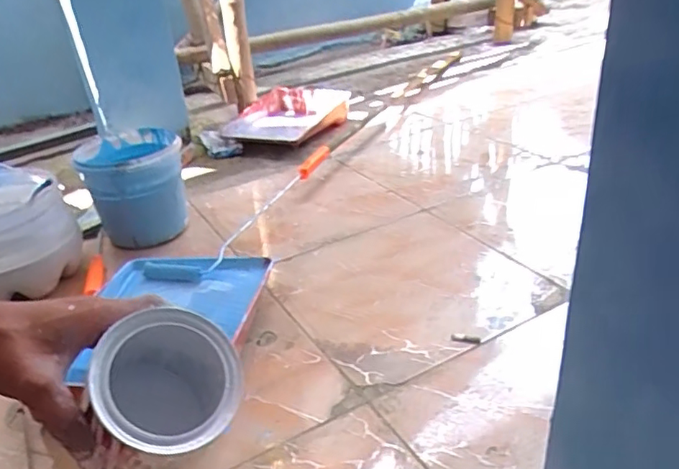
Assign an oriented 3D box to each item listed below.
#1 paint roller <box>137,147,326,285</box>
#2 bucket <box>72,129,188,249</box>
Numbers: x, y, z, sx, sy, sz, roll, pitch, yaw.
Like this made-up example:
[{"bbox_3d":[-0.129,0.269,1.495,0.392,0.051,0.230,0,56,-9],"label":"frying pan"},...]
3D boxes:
[{"bbox_3d":[-0.163,-0.064,1.251,0.124,0.063,0.657,7,31,23],"label":"paint roller"},{"bbox_3d":[-0.425,-0.096,1.227,0.196,0.196,0.236,-16,31,-16],"label":"bucket"}]

